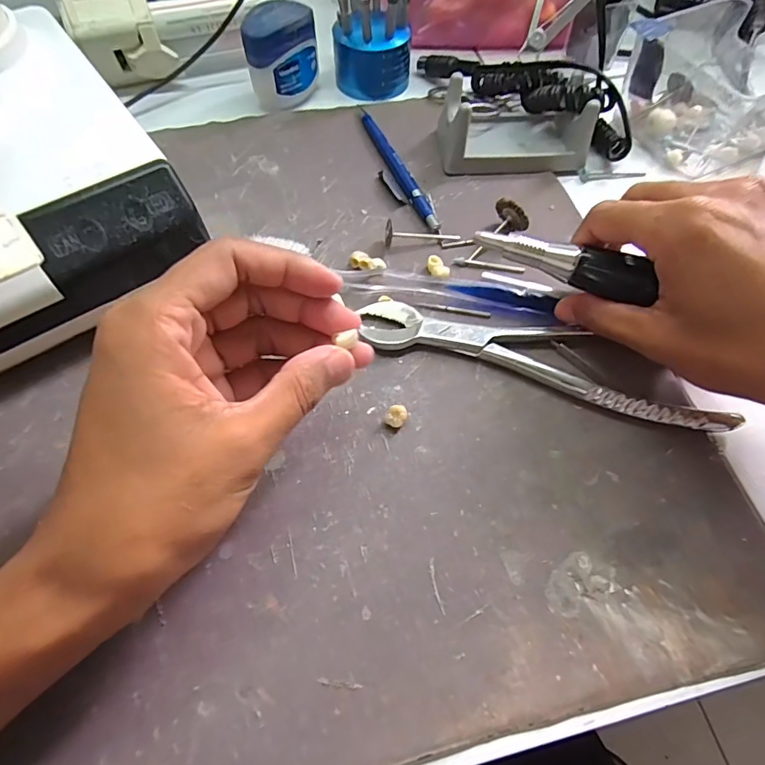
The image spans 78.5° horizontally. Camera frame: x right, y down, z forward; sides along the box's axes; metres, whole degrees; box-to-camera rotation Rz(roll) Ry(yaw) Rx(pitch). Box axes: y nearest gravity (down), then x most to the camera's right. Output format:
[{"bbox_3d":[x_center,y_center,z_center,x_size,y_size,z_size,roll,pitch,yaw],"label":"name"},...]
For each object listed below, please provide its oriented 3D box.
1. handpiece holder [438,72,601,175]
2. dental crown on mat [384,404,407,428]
[{"bbox_3d":[0.090,-0.178,0.319,0.099,0.036,0.059,-5,62,-3],"label":"handpiece holder"},{"bbox_3d":[0.007,0.017,0.229,0.010,0.008,0.010,0,62,0],"label":"dental crown on mat"}]

